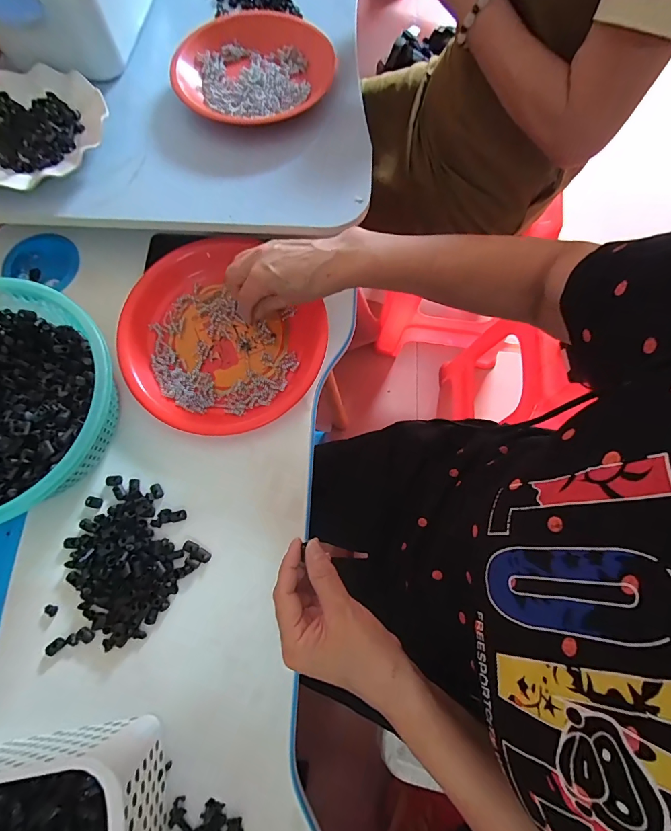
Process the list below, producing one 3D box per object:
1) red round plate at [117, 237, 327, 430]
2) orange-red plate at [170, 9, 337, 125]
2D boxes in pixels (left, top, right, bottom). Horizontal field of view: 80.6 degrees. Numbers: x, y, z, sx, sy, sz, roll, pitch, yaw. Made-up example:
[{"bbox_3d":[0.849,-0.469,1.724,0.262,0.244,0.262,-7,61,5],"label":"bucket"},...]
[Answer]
[{"bbox_3d":[-0.141,-0.091,0.452,0.210,0.029,0.231,0,74,1],"label":"red round plate"},{"bbox_3d":[-0.101,-0.420,0.478,0.185,0.026,0.171,0,74,0],"label":"orange-red plate"}]

